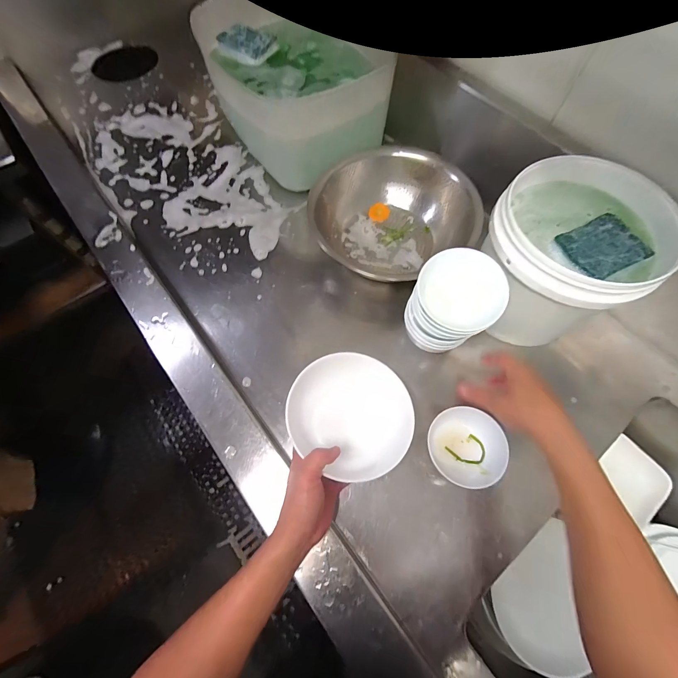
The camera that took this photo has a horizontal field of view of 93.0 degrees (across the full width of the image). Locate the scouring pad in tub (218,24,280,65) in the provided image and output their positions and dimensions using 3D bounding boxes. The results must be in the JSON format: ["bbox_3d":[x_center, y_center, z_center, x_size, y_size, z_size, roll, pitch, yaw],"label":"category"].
[{"bbox_3d":[-0.188,-0.600,0.659,0.102,0.027,0.087,23,70,10],"label":"scouring pad in tub"}]

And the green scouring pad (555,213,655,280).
[{"bbox_3d":[0.345,-0.122,0.419,0.095,0.010,0.077,-24,70,-8],"label":"green scouring pad"}]

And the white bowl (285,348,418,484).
[{"bbox_3d":[0.018,0.108,0.462,0.170,0.074,0.160,0,67,0],"label":"white bowl"}]

